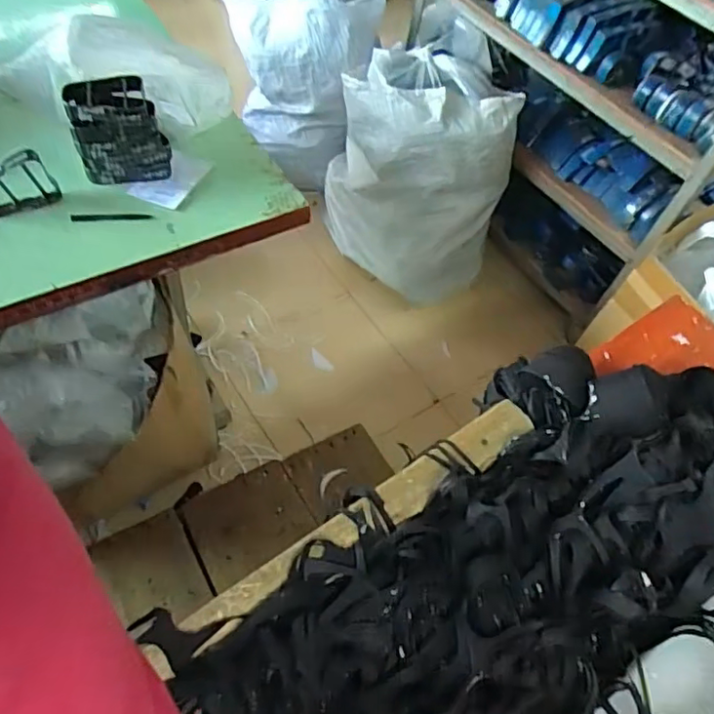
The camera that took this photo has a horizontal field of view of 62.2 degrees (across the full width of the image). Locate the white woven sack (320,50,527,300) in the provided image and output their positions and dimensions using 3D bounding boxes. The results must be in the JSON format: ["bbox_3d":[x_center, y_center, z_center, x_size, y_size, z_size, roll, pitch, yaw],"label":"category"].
[{"bbox_3d":[0.182,-0.568,1.903,0.565,0.584,0.422,29,61,13],"label":"white woven sack"}]

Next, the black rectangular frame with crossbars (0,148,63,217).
[{"bbox_3d":[-0.558,-0.276,0.964,0.116,0.096,0.016,-29,53,-11],"label":"black rectangular frame with crossbars"}]

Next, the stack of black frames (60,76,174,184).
[{"bbox_3d":[-0.414,-0.399,1.031,0.142,0.169,0.107,-9,60,-9],"label":"stack of black frames"}]

